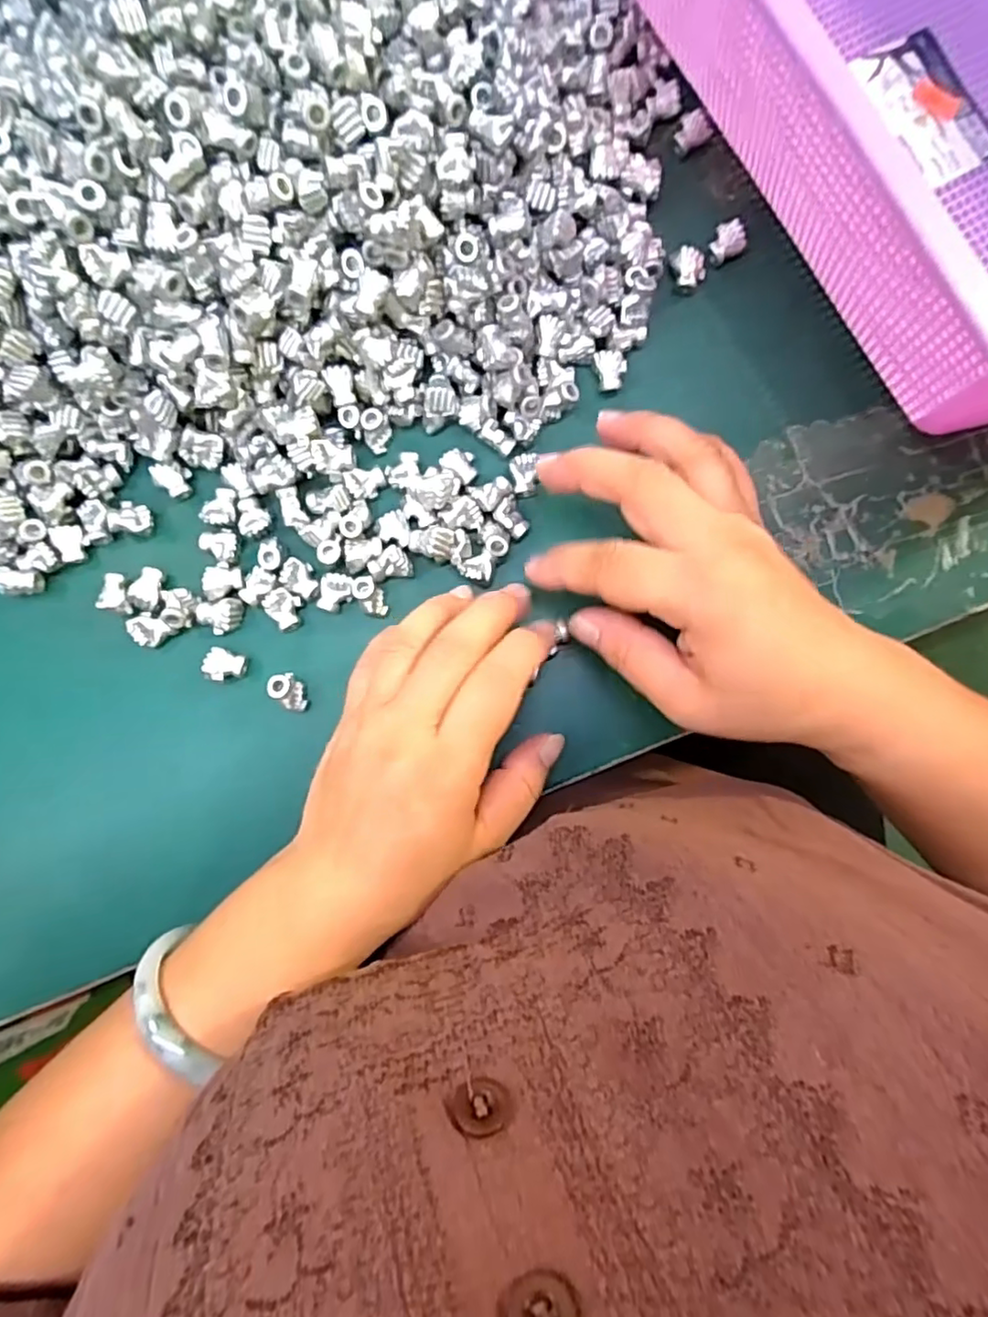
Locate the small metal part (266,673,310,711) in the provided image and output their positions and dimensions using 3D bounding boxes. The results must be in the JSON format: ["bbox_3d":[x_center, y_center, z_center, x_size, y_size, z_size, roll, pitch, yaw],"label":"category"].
[{"bbox_3d":[-0.088,0.015,0.273,0.009,0.017,0.017,-31,90,0],"label":"small metal part"}]

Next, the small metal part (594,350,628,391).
[{"bbox_3d":[0.052,-0.127,0.283,0.012,0.009,0.017,-13,90,0],"label":"small metal part"}]

